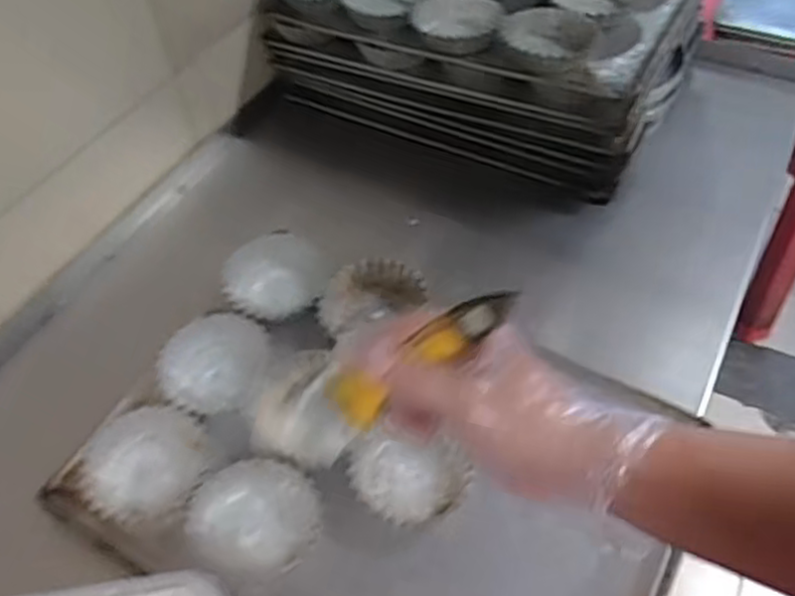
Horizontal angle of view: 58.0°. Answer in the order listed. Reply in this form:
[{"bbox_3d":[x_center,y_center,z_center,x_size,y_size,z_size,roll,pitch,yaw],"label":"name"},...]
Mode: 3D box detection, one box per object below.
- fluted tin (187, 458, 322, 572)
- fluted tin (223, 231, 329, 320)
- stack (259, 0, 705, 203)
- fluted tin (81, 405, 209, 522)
[{"bbox_3d":[-0.110,0.170,0.560,0.102,0.040,0.085,23,56,21],"label":"fluted tin"},{"bbox_3d":[-0.122,-0.024,0.710,0.100,0.039,0.081,-22,53,-14],"label":"fluted tin"},{"bbox_3d":[0.115,-0.331,0.893,0.463,0.153,0.324,24,56,22],"label":"stack"},{"bbox_3d":[-0.208,0.135,0.599,0.097,0.031,0.100,-2,51,2],"label":"fluted tin"}]

